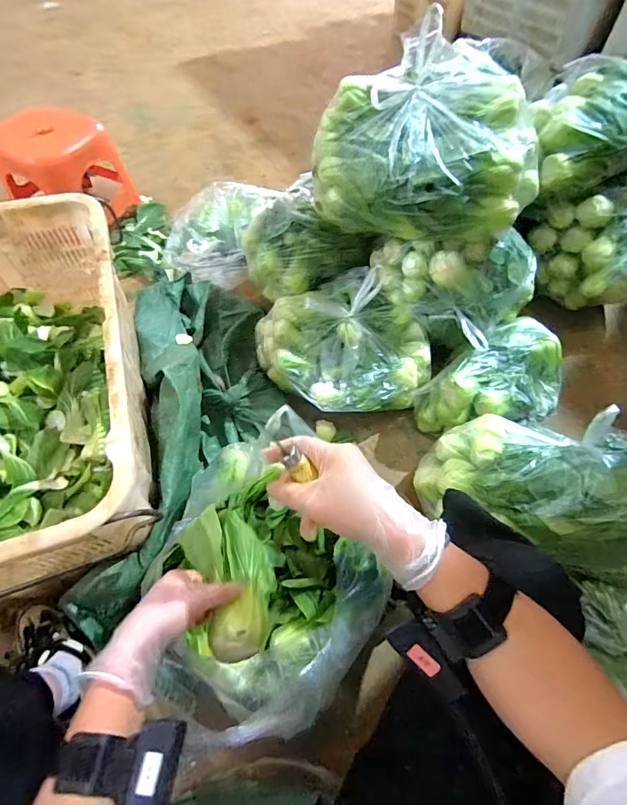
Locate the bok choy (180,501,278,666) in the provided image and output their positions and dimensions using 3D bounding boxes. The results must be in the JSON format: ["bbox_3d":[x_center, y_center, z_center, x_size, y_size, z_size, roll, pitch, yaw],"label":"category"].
[{"bbox_3d":[-0.092,0.199,0.469,0.088,0.051,0.159,-24,63,-16],"label":"bok choy"}]

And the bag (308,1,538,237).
[{"bbox_3d":[0.198,-0.470,0.771,0.387,0.227,0.266,3,58,-1],"label":"bag"}]

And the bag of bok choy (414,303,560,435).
[{"bbox_3d":[0.393,-0.059,0.911,0.313,0.153,0.230,3,58,-1],"label":"bag of bok choy"}]

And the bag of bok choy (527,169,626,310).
[{"bbox_3d":[0.747,-0.388,1.017,0.351,0.237,0.235,-22,62,-15],"label":"bag of bok choy"}]

